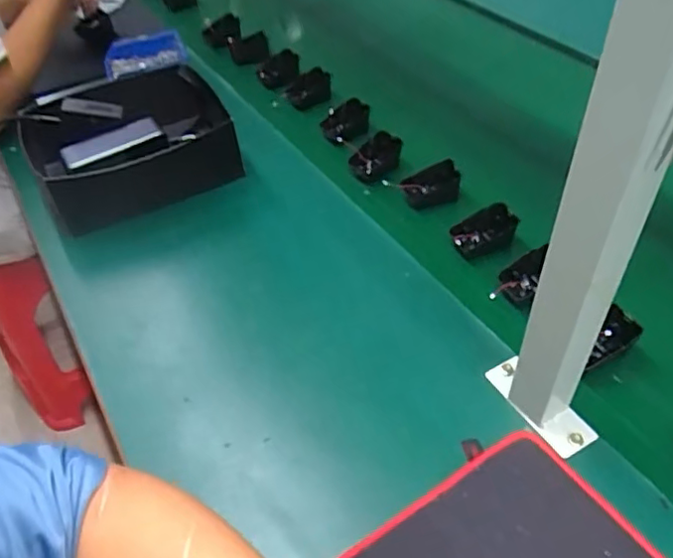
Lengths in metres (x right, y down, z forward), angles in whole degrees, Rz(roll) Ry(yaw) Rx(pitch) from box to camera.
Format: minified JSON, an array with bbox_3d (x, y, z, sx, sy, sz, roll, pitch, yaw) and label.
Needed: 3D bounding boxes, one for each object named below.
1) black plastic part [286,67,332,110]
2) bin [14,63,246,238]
[{"bbox_3d":[-0.038,-0.285,0.912,0.075,0.048,0.032,-32,52,-24],"label":"black plastic part"},{"bbox_3d":[-0.244,-0.156,0.760,0.238,0.123,0.181,-25,49,-19],"label":"bin"}]

